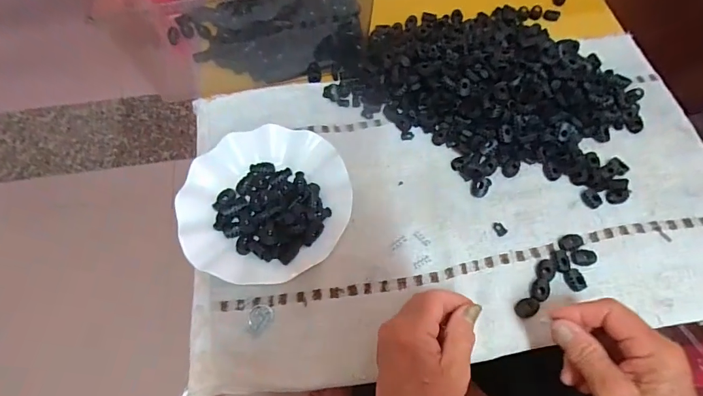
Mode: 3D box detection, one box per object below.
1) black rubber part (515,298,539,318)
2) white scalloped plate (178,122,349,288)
[{"bbox_3d":[0.171,0.107,0.379,0.022,0.009,0.016,-23,66,-10],"label":"black rubber part"},{"bbox_3d":[-0.094,0.000,0.425,0.177,0.029,0.178,0,65,1],"label":"white scalloped plate"}]

